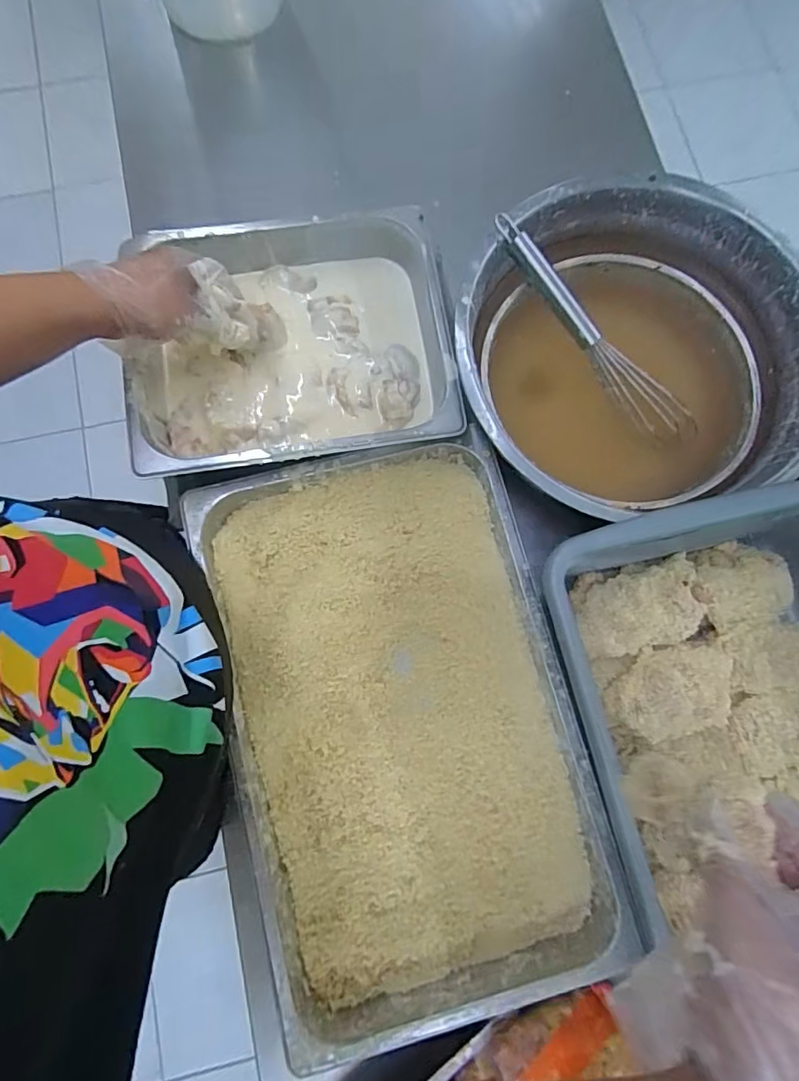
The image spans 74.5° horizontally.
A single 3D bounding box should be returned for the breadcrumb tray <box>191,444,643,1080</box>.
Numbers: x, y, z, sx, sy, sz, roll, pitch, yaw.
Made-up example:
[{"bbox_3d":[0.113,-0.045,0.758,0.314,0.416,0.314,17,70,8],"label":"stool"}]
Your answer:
[{"bbox_3d":[0.000,0.170,0.526,0.314,0.062,0.514,-15,79,-4],"label":"breadcrumb tray"}]

